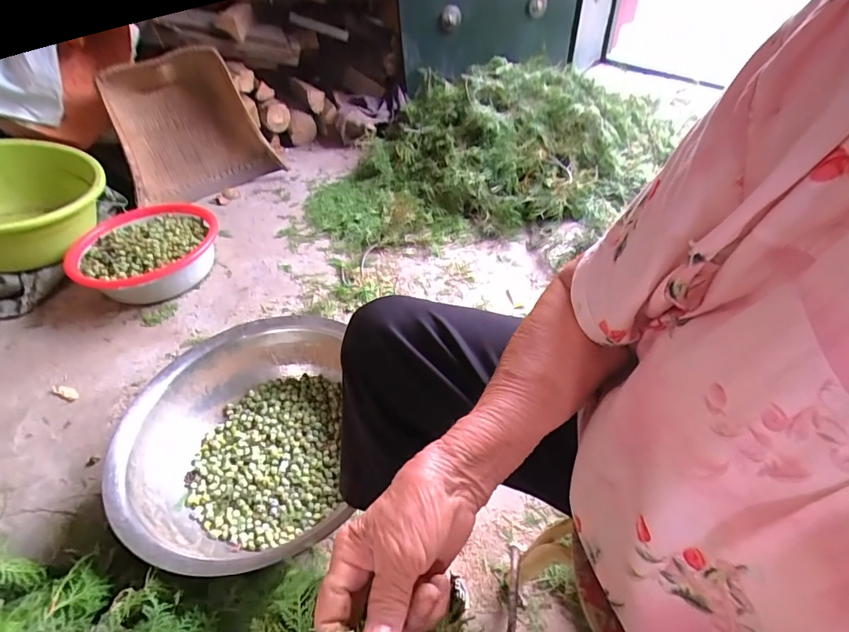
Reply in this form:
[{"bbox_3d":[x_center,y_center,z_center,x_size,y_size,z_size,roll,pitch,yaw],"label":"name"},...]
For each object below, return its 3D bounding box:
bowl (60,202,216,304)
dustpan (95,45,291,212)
[{"bbox_3d":[-0.726,-0.159,1.170,0.299,0.124,0.328,-3,44,3],"label":"bowl"},{"bbox_3d":[-0.729,-0.572,1.381,0.416,0.419,0.118,-30,49,-23],"label":"dustpan"}]

